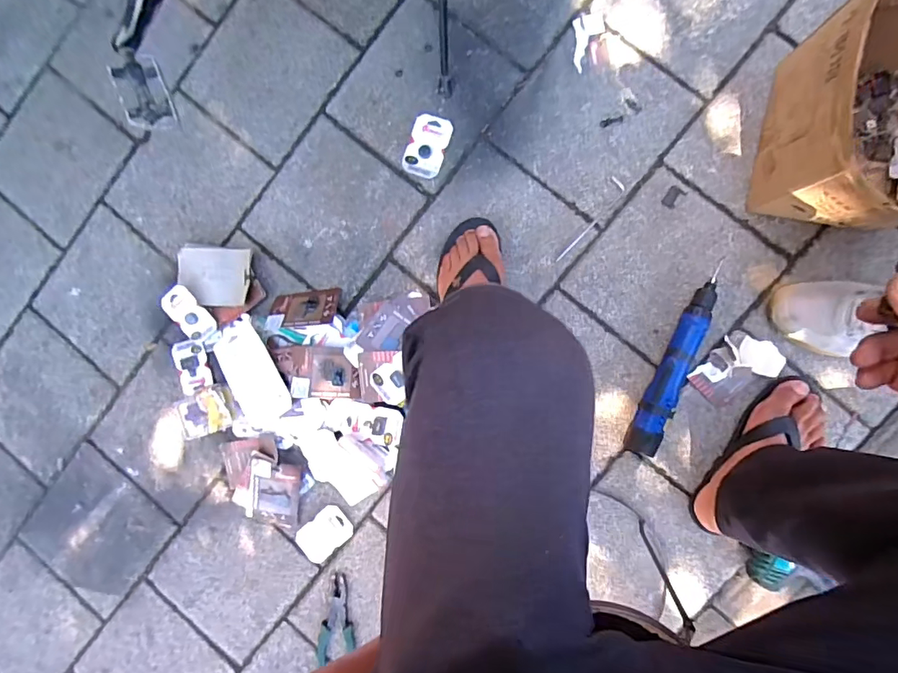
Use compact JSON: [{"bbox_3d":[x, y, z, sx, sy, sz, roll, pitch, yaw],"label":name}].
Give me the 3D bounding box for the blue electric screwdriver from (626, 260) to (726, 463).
[{"bbox_3d":[0.350,0.038,0.723,0.055,0.049,0.306,22,95,7],"label":"blue electric screwdriver"}]

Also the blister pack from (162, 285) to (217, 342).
[{"bbox_3d":[-0.460,-0.039,0.836,0.060,0.009,0.100,-36,96,4],"label":"blister pack"}]

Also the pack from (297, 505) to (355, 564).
[{"bbox_3d":[-0.218,0.346,0.828,0.066,0.007,0.105,44,97,5],"label":"pack"}]

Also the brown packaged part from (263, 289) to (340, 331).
[{"bbox_3d":[-0.245,-0.048,0.800,0.119,0.011,0.075,-6,53,8],"label":"brown packaged part"}]

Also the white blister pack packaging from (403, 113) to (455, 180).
[{"bbox_3d":[-0.037,-0.317,0.787,0.066,0.006,0.100,21,95,7],"label":"white blister pack packaging"}]

